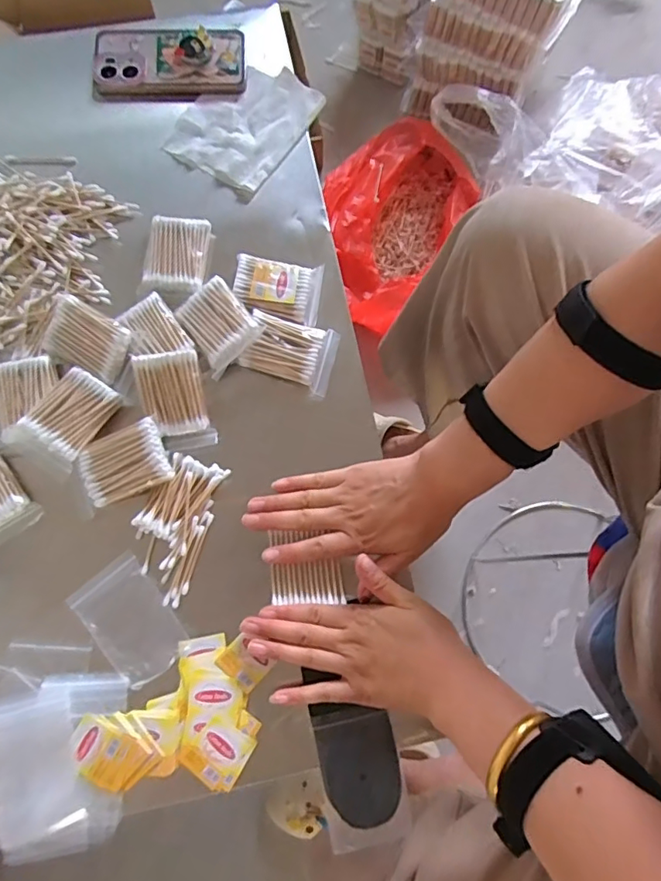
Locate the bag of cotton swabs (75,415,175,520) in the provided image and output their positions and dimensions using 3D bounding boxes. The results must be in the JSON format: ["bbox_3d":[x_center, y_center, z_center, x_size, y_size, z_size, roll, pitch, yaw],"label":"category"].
[{"bbox_3d":[-0.186,0.023,0.469,0.086,0.021,0.056,-23,78,-6],"label":"bag of cotton swabs"}]

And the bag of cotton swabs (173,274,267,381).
[{"bbox_3d":[-0.105,-0.109,0.495,0.061,0.021,0.080,-40,80,-10],"label":"bag of cotton swabs"}]

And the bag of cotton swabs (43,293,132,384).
[{"bbox_3d":[-0.225,-0.095,0.494,0.081,0.021,0.054,25,77,5],"label":"bag of cotton swabs"}]

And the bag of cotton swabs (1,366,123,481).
[{"bbox_3d":[-0.235,-0.019,0.478,0.060,0.026,0.086,35,65,-2],"label":"bag of cotton swabs"}]

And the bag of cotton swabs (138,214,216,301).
[{"bbox_3d":[-0.151,-0.179,0.530,0.058,0.025,0.083,6,76,0],"label":"bag of cotton swabs"}]

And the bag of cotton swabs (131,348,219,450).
[{"bbox_3d":[-0.141,-0.036,0.485,0.056,0.015,0.089,-15,98,-10],"label":"bag of cotton swabs"}]

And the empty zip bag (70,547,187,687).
[{"bbox_3d":[-0.170,0.153,0.455,0.063,0.006,0.098,-36,80,-9],"label":"empty zip bag"}]

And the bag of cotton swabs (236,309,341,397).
[{"bbox_3d":[-0.036,-0.087,0.505,0.085,0.020,0.062,18,77,3],"label":"bag of cotton swabs"}]

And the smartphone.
[{"bbox_3d":[-0.177,-0.415,0.584,0.161,0.020,0.083,-3,84,-2],"label":"smartphone"}]

